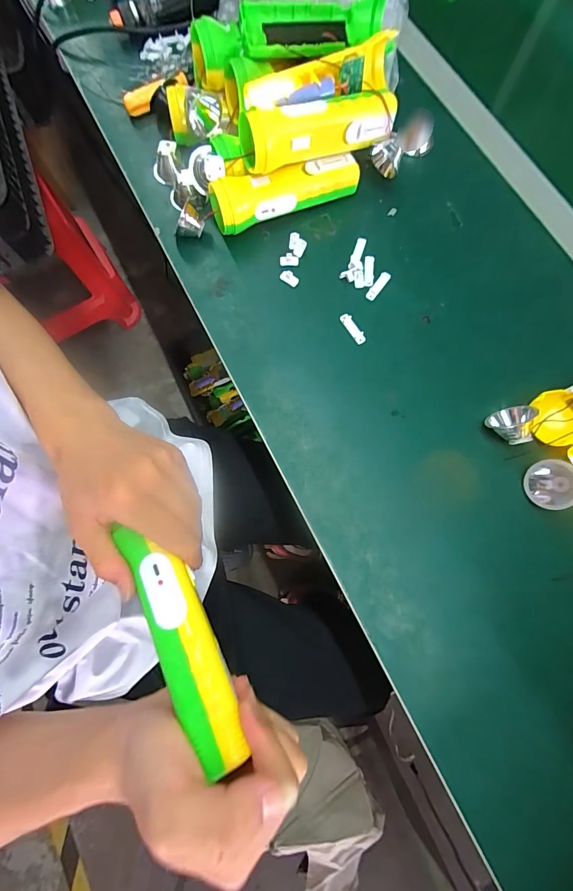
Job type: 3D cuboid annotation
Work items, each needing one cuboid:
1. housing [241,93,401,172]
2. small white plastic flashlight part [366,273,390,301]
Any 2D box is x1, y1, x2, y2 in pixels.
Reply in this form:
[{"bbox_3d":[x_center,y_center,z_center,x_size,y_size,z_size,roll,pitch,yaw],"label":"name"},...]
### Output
[{"bbox_3d":[0.034,-0.323,0.364,0.157,0.048,0.039,-23,78,-5],"label":"housing"},{"bbox_3d":[0.100,-0.174,0.393,0.011,0.005,0.038,36,79,8],"label":"small white plastic flashlight part"}]

